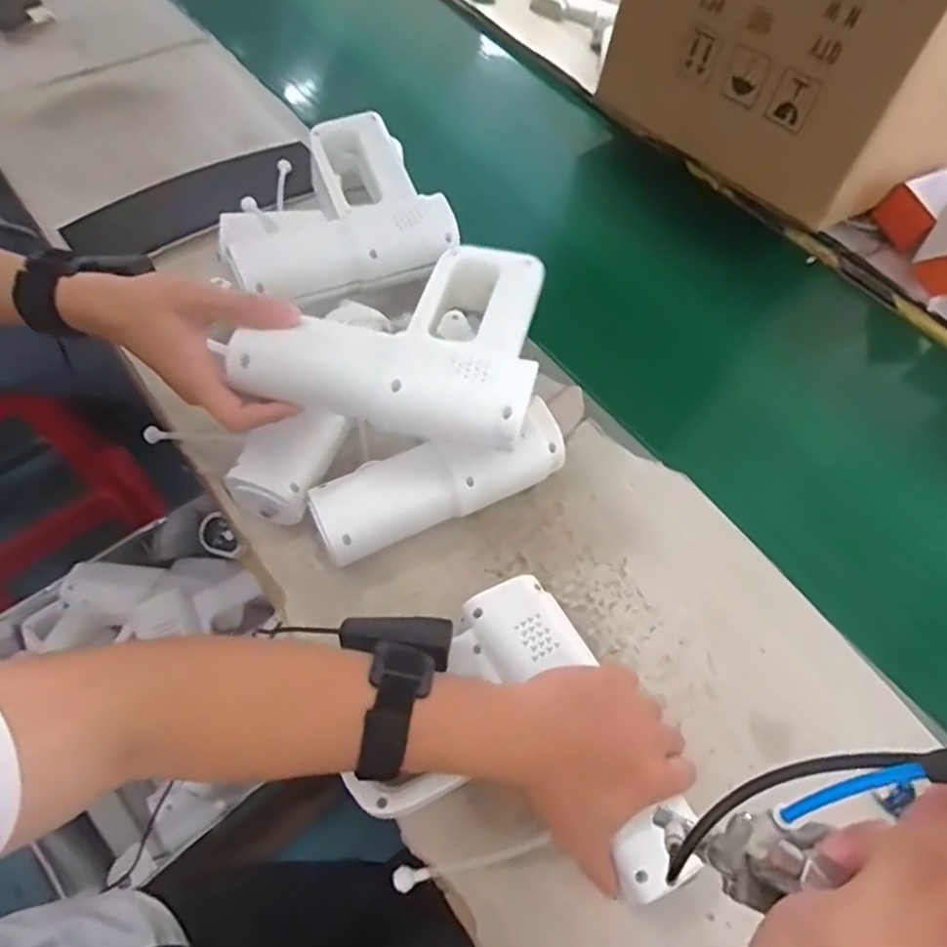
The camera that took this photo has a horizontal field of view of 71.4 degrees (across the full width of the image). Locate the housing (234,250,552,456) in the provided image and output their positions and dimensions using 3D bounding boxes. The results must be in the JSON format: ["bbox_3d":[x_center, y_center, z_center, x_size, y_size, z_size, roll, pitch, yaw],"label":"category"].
[{"bbox_3d":[-0.050,-0.114,0.512,0.202,0.064,0.188,12,57,3],"label":"housing"}]

